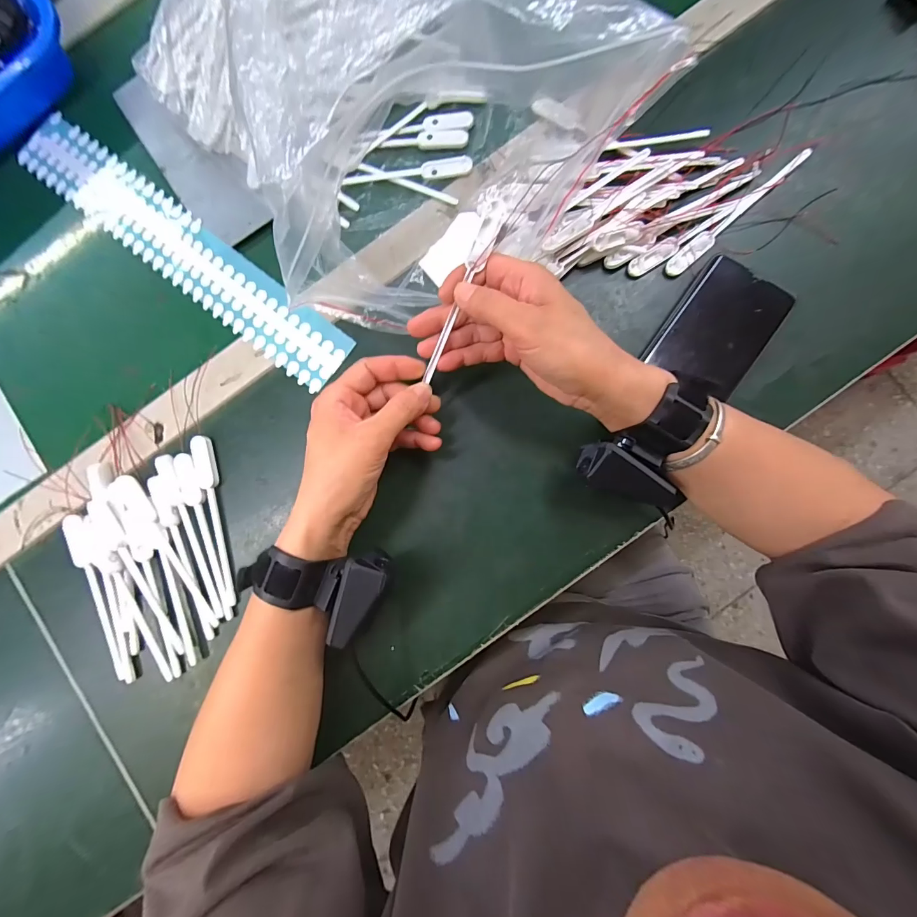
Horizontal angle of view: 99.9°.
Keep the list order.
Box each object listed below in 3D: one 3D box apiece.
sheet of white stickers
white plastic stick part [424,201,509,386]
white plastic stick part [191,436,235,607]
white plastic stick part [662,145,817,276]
[{"bbox_3d":[-0.257,-0.194,0.358,0.376,0.008,0.060,38,89,4],"label":"sheet of white stickers"},{"bbox_3d":[0.003,-0.113,0.268,0.015,0.004,0.127,25,105,4],"label":"white plastic stick part"},{"bbox_3d":[-0.208,0.053,0.329,0.014,0.007,0.145,-13,86,2],"label":"white plastic stick part"},{"bbox_3d":[0.232,-0.204,0.319,0.143,0.005,0.015,-40,86,0],"label":"white plastic stick part"}]

